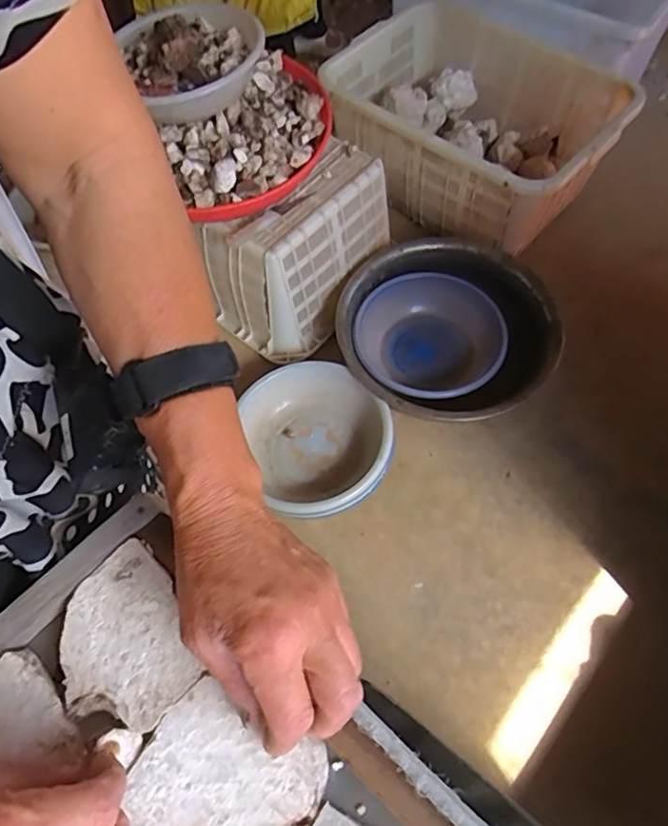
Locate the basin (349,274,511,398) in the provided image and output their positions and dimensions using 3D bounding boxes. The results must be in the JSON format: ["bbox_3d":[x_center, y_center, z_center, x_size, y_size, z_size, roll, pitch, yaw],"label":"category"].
[{"bbox_3d":[0.198,-0.155,1.227,0.303,0.113,0.290,-1,60,2],"label":"basin"}]

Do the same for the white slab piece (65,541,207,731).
[{"bbox_3d":[-0.120,0.128,0.320,0.071,0.007,0.092,-35,64,-17],"label":"white slab piece"}]

